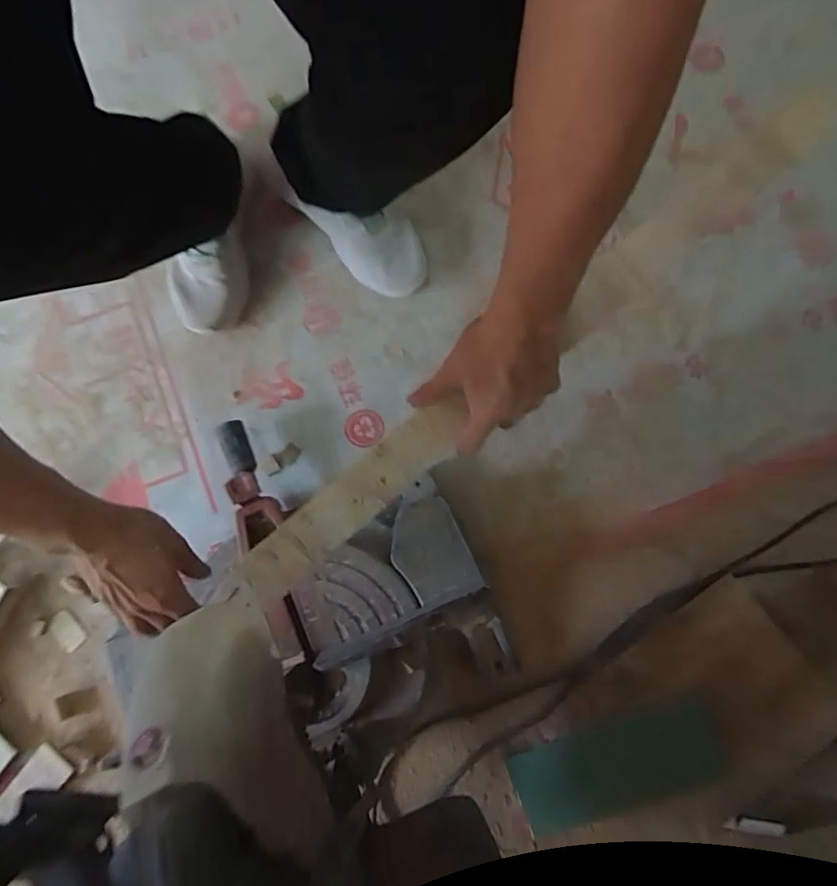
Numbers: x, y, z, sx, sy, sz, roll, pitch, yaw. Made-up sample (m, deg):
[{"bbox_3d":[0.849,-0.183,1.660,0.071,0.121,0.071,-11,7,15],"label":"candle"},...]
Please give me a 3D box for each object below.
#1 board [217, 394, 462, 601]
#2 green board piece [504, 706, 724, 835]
[{"bbox_3d":[-0.064,0.055,0.491,0.274,0.010,0.051,-40,98,-6],"label":"board"},{"bbox_3d":[0.240,0.396,0.638,0.240,0.013,0.094,-20,73,4],"label":"green board piece"}]

